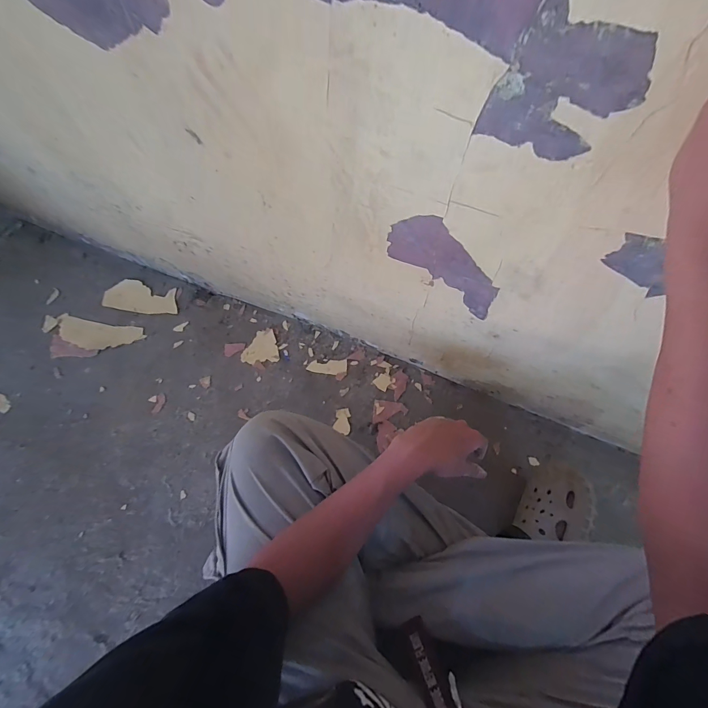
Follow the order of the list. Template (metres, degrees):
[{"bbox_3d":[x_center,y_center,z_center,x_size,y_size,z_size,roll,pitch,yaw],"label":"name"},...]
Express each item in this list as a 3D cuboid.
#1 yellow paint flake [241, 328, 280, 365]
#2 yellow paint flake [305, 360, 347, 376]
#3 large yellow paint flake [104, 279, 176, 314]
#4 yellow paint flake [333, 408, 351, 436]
[{"bbox_3d":[-0.210,-0.017,0.784,0.080,0.004,0.078,-7,68,-4],"label":"yellow paint flake"},{"bbox_3d":[-0.058,0.029,0.757,0.085,0.005,0.034,0,67,-1],"label":"yellow paint flake"},{"bbox_3d":[-0.516,-0.137,0.853,0.189,0.011,0.082,12,68,4],"label":"large yellow paint flake"},{"bbox_3d":[-0.022,0.135,0.710,0.034,0.004,0.052,10,68,3],"label":"yellow paint flake"}]

